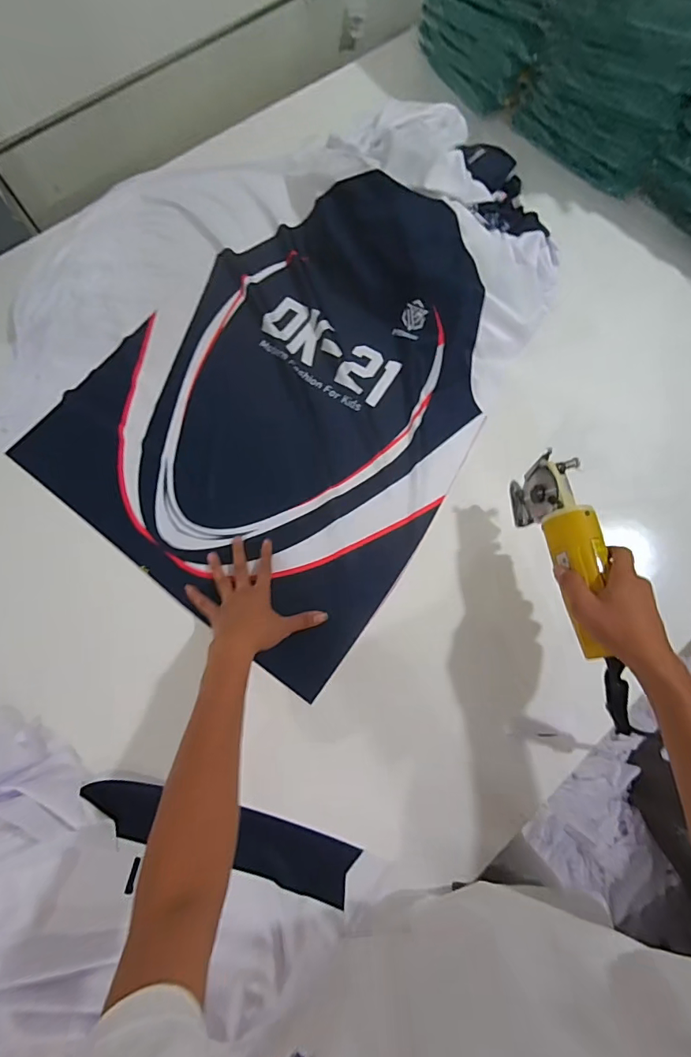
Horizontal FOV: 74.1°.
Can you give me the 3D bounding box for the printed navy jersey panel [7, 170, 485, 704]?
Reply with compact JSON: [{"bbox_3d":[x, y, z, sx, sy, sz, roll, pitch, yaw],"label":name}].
[{"bbox_3d":[-0.079,-0.231,0.705,0.579,0.090,0.717,34,75,11],"label":"printed navy jersey panel"}]

